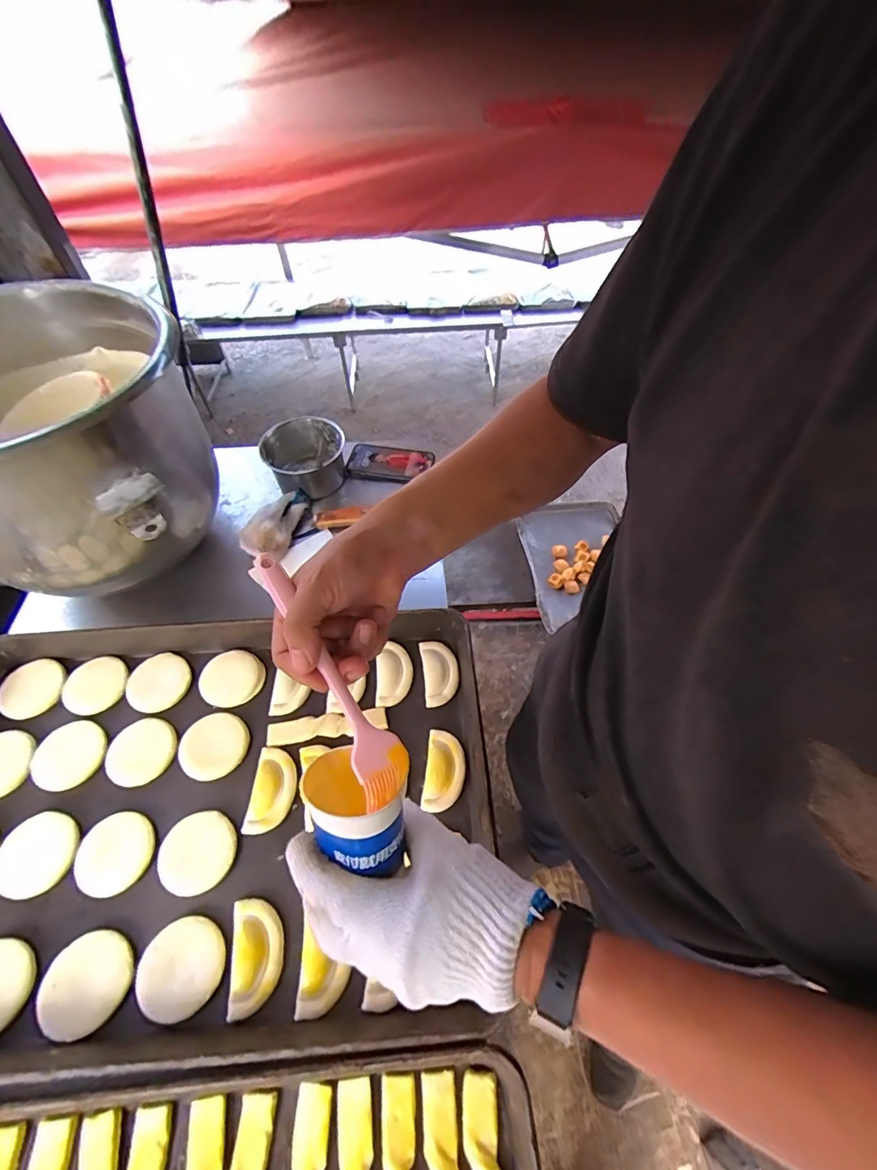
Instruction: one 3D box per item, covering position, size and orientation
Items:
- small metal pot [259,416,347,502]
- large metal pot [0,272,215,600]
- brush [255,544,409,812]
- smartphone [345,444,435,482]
[{"bbox_3d":[-0.217,-0.209,0.775,0.127,0.074,0.124,-1,55,1],"label":"small metal pot"},{"bbox_3d":[-0.448,-0.166,0.564,0.326,0.240,0.321,-1,55,1],"label":"large metal pot"},{"bbox_3d":[-0.076,0.055,0.320,0.034,0.008,0.190,-28,73,-17],"label":"brush"},{"bbox_3d":[-0.086,-0.215,0.822,0.142,0.012,0.067,9,73,5],"label":"smartphone"}]

